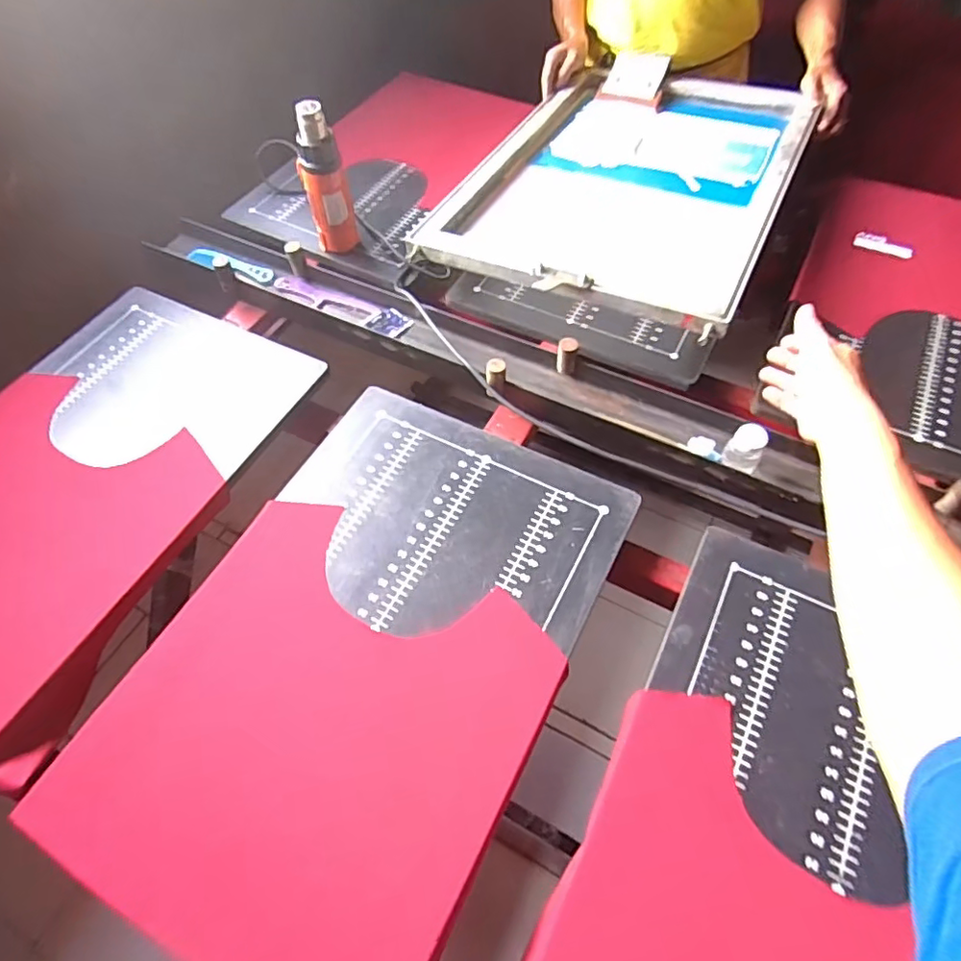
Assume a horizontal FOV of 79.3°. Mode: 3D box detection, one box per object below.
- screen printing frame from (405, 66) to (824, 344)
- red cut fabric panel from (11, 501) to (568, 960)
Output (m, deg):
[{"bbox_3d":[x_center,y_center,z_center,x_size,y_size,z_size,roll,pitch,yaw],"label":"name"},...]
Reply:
[{"bbox_3d":[0.252,-0.511,0.955,0.463,0.067,0.682,23,61,16],"label":"screen printing frame"},{"bbox_3d":[-0.170,0.255,0.579,0.405,0.041,0.425,21,60,16],"label":"red cut fabric panel"}]

